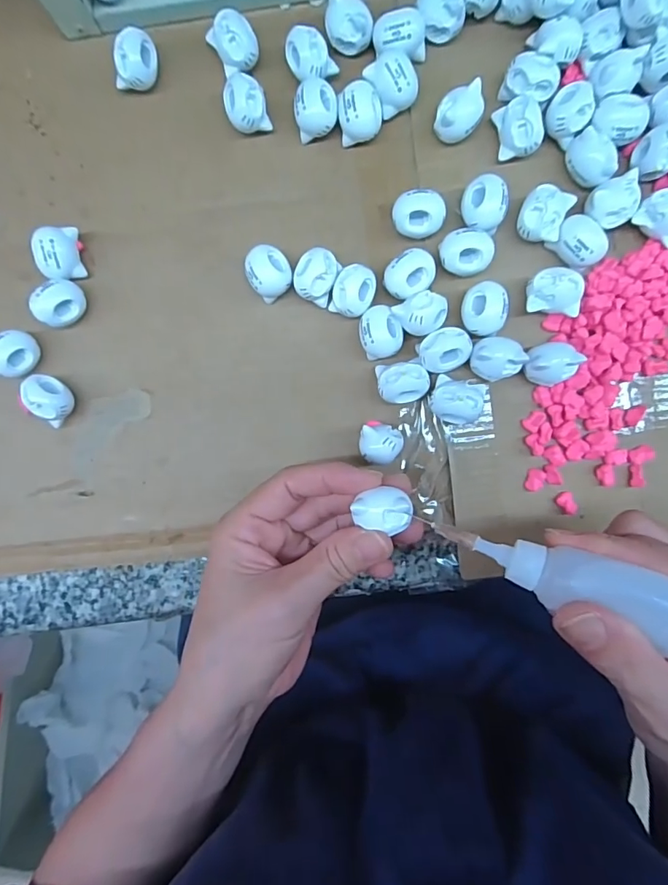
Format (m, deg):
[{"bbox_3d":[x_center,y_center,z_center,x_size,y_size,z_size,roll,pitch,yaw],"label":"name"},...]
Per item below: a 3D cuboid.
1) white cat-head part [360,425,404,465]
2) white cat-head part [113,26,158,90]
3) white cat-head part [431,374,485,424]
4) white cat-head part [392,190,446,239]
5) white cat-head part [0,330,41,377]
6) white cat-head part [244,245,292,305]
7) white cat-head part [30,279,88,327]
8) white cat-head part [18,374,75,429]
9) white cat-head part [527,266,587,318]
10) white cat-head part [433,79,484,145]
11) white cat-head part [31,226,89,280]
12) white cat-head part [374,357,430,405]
[{"bbox_3d":[0.024,0.001,0.251,0.021,0.025,0.019,4,91,1],"label":"white cat-head part"},{"bbox_3d":[-0.101,-0.196,0.252,0.017,0.021,0.025,27,92,1],"label":"white cat-head part"},{"bbox_3d":[0.062,-0.021,0.248,0.025,0.021,0.022,17,91,1],"label":"white cat-head part"},{"bbox_3d":[0.043,-0.115,0.249,0.025,0.019,0.020,10,91,1],"label":"white cat-head part"},{"bbox_3d":[-0.167,-0.046,0.255,0.018,0.020,0.024,18,91,1],"label":"white cat-head part"},{"bbox_3d":[-0.033,-0.087,0.253,0.022,0.016,0.024,0,91,1],"label":"white cat-head part"},{"bbox_3d":[-0.143,-0.073,0.256,0.019,0.022,0.024,31,92,1],"label":"white cat-head part"},{"bbox_3d":[-0.150,-0.023,0.256,0.024,0.019,0.021,38,92,1],"label":"white cat-head part"},{"bbox_3d":[0.111,-0.075,0.246,0.025,0.020,0.021,8,91,1],"label":"white cat-head part"},{"bbox_3d":[0.063,-0.165,0.247,0.021,0.022,0.025,24,91,1],"label":"white cat-head part"},{"bbox_3d":[-0.143,-0.098,0.255,0.019,0.023,0.025,-4,91,2],"label":"white cat-head part"},{"bbox_3d":[0.036,-0.031,0.252,0.026,0.019,0.021,-12,91,2],"label":"white cat-head part"}]

